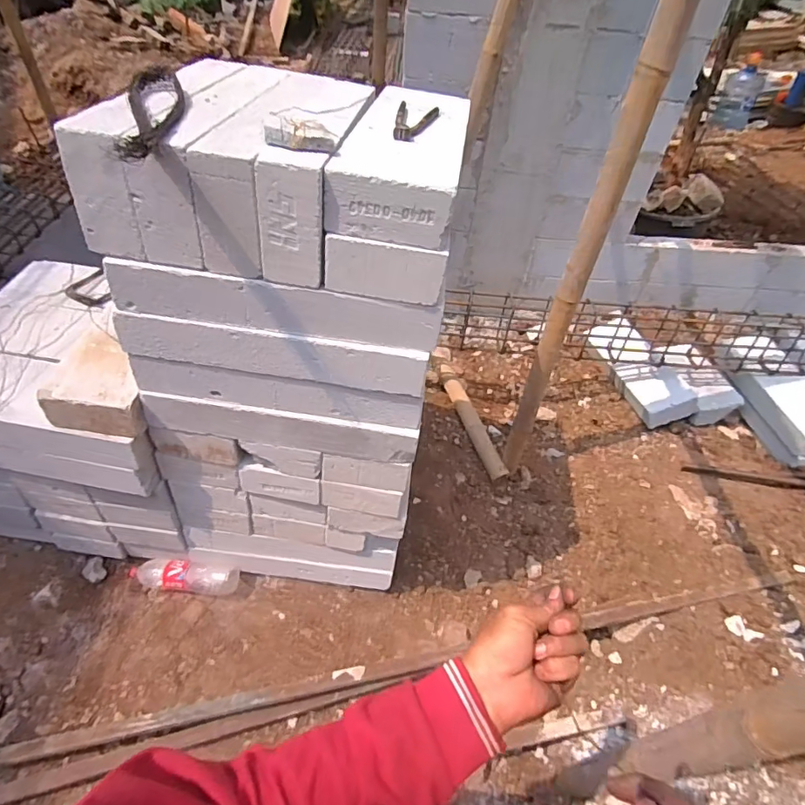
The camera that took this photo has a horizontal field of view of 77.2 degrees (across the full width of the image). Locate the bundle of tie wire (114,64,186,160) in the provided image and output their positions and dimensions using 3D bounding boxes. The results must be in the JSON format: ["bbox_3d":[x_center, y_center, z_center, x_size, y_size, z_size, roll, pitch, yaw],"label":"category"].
[{"bbox_3d":[-0.378,-0.457,0.773,0.077,0.036,0.440,-10,48,-15],"label":"bundle of tie wire"}]

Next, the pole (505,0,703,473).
[{"bbox_3d":[0.473,-0.326,1.386,0.080,1.532,0.074,14,47,8],"label":"pole"}]

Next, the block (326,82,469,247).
[{"bbox_3d":[0.014,-0.469,0.931,0.192,0.094,0.521,8,46,2],"label":"block"}]

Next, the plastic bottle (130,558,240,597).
[{"bbox_3d":[-0.649,0.512,1.485,0.332,0.094,0.082,6,46,0],"label":"plastic bottle"}]

